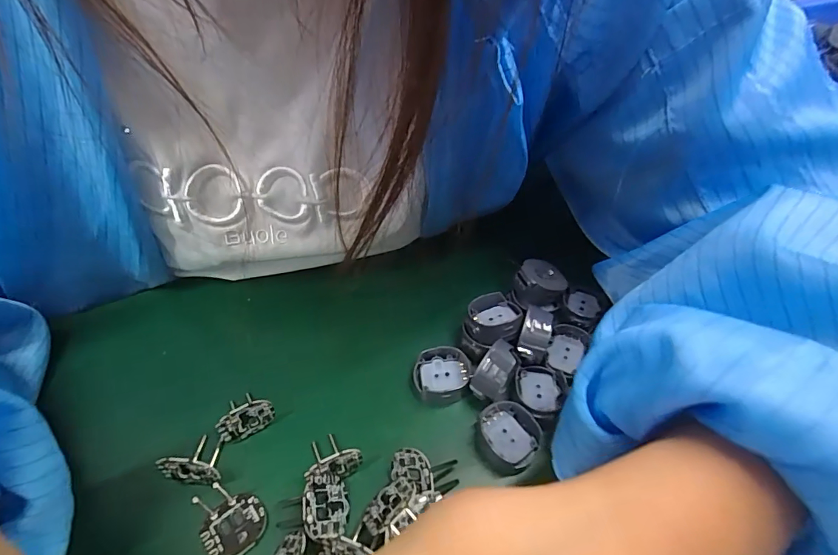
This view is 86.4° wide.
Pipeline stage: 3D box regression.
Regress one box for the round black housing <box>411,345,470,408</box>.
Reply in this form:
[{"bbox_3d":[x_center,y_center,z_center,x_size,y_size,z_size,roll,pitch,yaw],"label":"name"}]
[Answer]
[{"bbox_3d":[0.011,0.049,0.223,0.028,0.011,0.027,1,49,-1],"label":"round black housing"}]

